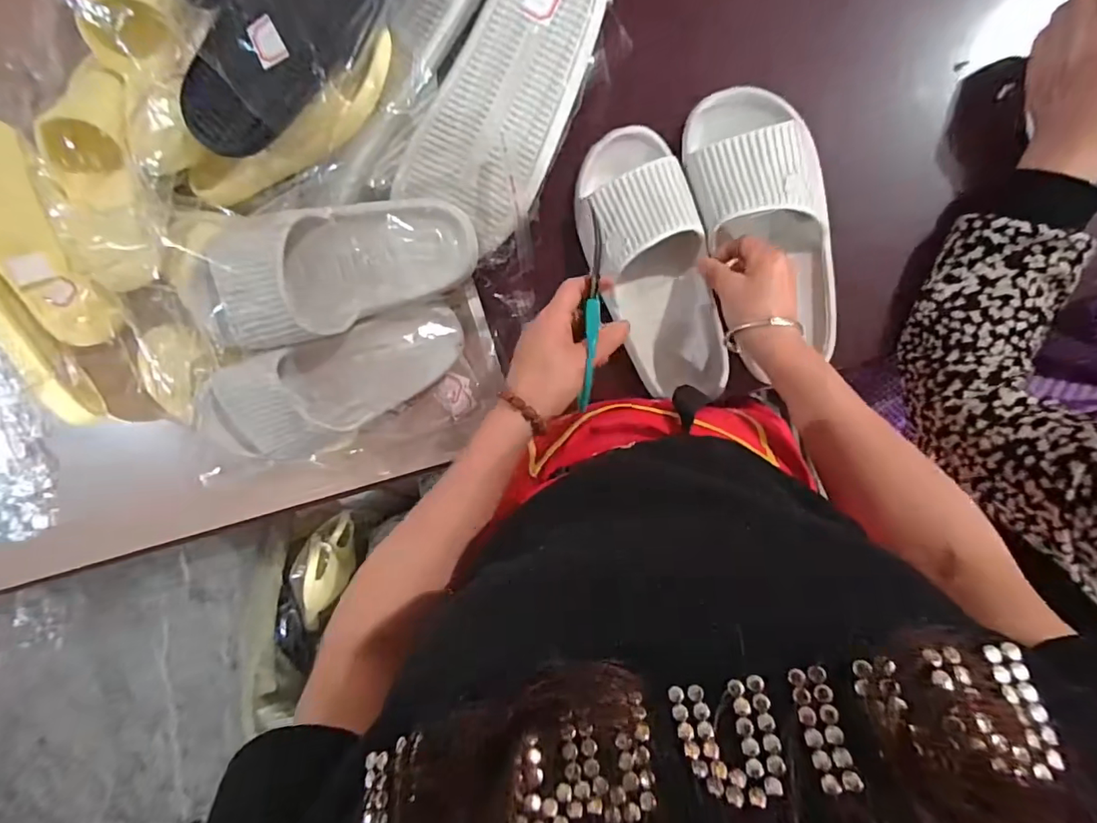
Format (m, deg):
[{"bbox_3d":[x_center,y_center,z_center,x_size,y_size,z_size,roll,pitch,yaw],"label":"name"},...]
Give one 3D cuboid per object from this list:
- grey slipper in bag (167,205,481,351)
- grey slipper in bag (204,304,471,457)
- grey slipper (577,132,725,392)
[{"bbox_3d":[-0.177,-0.122,0.434,0.235,0.064,0.097,-18,91,-11],"label":"grey slipper in bag"},{"bbox_3d":[-0.203,-0.026,0.497,0.258,0.049,0.115,-25,122,-7],"label":"grey slipper in bag"},{"bbox_3d":[0.097,-0.132,0.478,0.100,0.064,0.249,-20,101,8],"label":"grey slipper"}]

